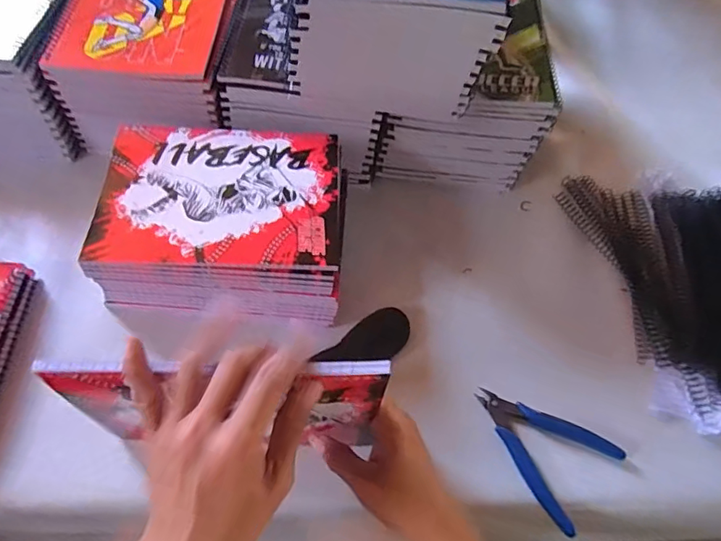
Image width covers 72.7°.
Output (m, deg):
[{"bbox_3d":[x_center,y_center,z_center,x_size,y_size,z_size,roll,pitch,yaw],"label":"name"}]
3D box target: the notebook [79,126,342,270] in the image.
[{"bbox_3d":[-0.118,-0.067,0.425,0.200,0.010,0.147,0,61,-4],"label":"notebook"}]

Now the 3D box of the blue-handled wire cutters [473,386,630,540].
[{"bbox_3d":[0.151,0.143,0.415,0.084,0.011,0.116,-39,71,-22],"label":"blue-handled wire cutters"}]

